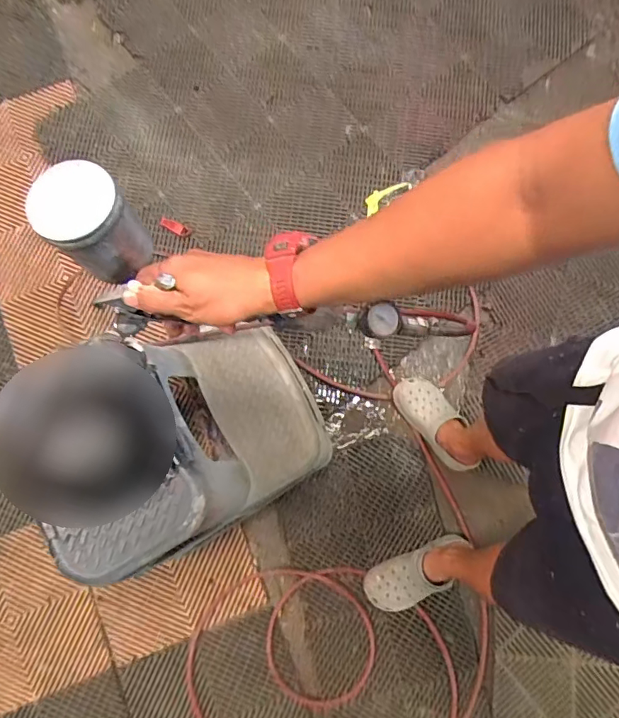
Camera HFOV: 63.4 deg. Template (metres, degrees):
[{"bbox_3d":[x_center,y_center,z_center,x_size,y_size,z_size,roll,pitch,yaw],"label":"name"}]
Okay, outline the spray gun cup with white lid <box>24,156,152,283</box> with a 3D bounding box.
[{"bbox_3d":[-0.203,-0.126,0.473,0.076,0.088,0.073,0,80,-1],"label":"spray gun cup with white lid"}]

